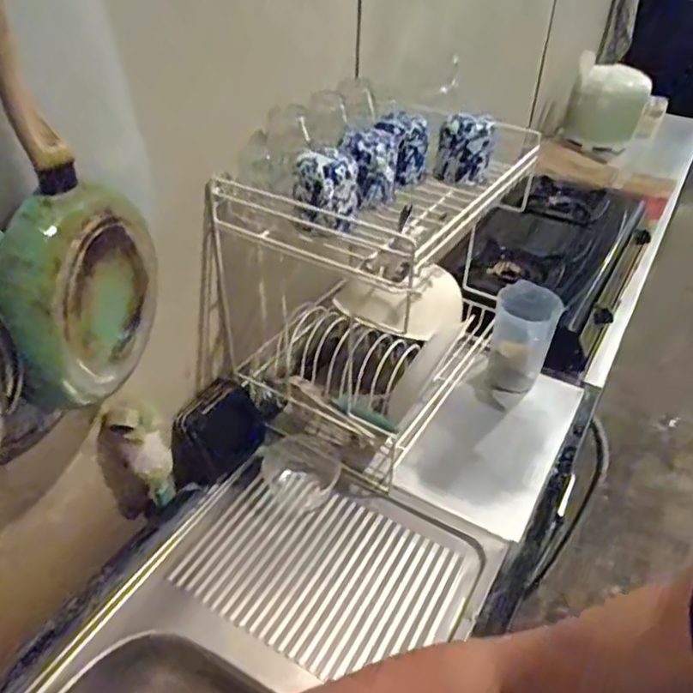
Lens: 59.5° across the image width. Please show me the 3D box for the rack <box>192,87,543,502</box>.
[{"bbox_3d":[0.036,-0.105,0.950,0.321,0.453,0.491,27,47,25],"label":"rack"}]

